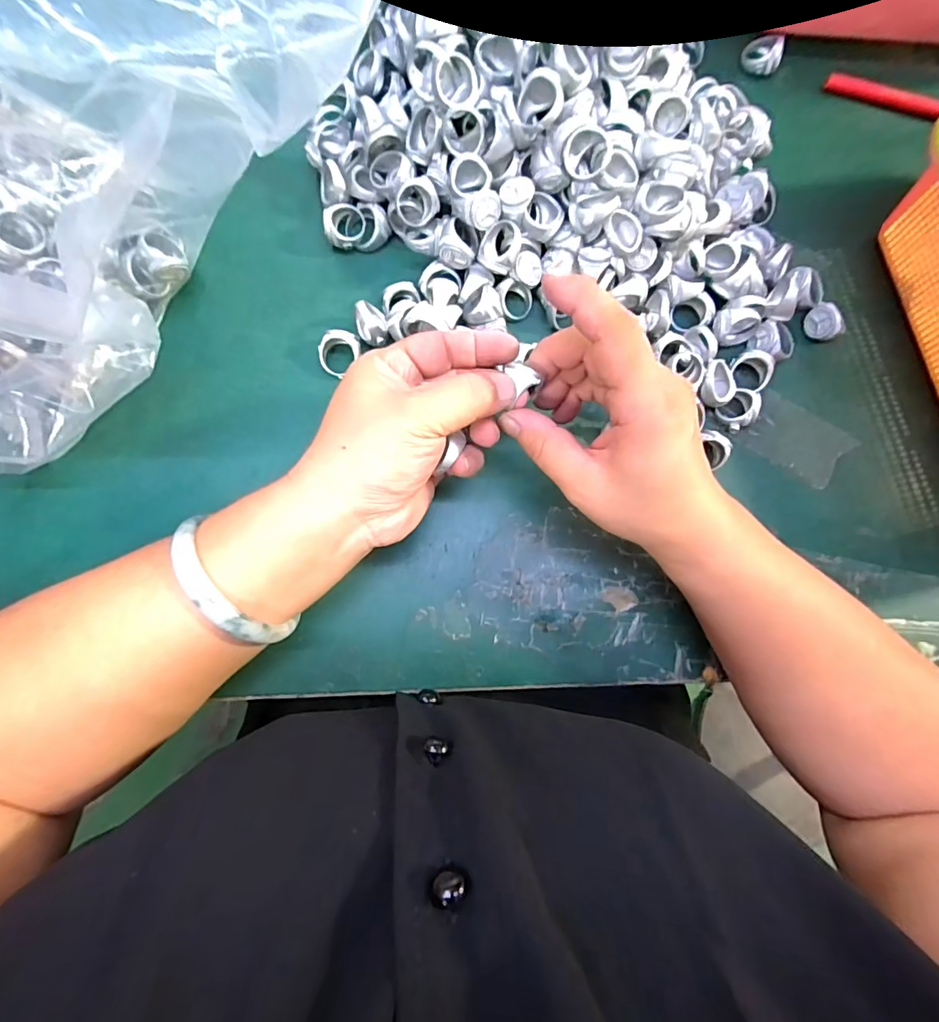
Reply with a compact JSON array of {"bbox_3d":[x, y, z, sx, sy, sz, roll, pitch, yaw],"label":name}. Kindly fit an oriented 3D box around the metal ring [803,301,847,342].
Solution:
[{"bbox_3d":[0.227,-0.122,0.317,0.012,0.019,0.024,-18,83,-7],"label":"metal ring"}]

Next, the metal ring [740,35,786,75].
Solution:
[{"bbox_3d":[0.209,-0.325,0.350,0.026,0.017,0.015,37,80,1],"label":"metal ring"}]

